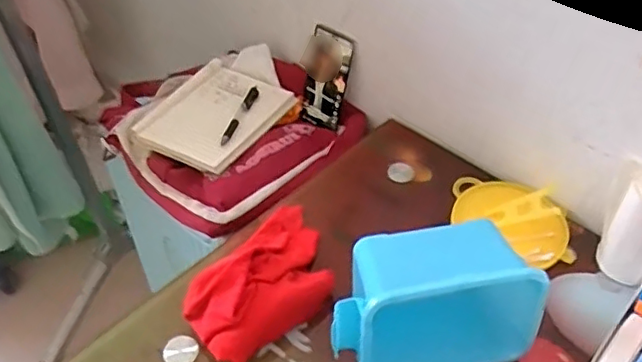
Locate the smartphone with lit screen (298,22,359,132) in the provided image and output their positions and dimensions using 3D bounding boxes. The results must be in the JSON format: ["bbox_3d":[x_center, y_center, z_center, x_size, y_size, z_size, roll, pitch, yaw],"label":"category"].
[{"bbox_3d":[0.007,-0.153,0.889,0.076,0.148,0.015,23,32,19],"label":"smartphone with lit screen"}]

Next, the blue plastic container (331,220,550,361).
[{"bbox_3d":[0.104,0.116,0.580,0.193,0.127,0.107,-8,46,-7],"label":"blue plastic container"}]

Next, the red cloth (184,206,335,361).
[{"bbox_3d":[-0.053,0.097,0.631,0.117,0.063,0.208,25,51,23],"label":"red cloth"}]

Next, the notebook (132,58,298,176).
[{"bbox_3d":[-0.155,-0.099,0.883,0.168,0.026,0.196,25,51,23],"label":"notebook"}]

